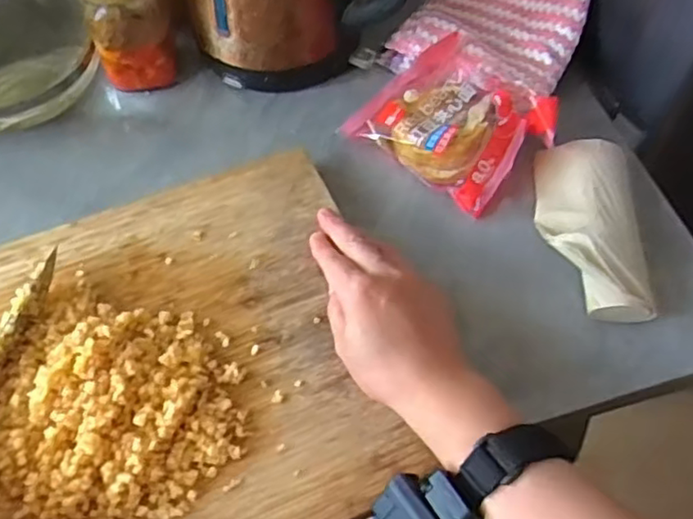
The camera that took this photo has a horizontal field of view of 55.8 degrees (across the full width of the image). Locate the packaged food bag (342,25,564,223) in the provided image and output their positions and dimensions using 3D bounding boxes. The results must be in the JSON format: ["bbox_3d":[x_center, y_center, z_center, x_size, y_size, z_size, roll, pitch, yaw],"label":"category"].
[{"bbox_3d":[0.088,-0.113,0.533,0.130,0.055,0.108,40,67,20],"label":"packaged food bag"}]

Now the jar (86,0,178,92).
[{"bbox_3d":[-0.184,-0.200,0.560,0.061,0.108,0.057,0,59,-1],"label":"jar"}]

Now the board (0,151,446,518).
[{"bbox_3d":[-0.148,0.079,0.417,0.337,0.029,0.273,-21,62,-12],"label":"board"}]

